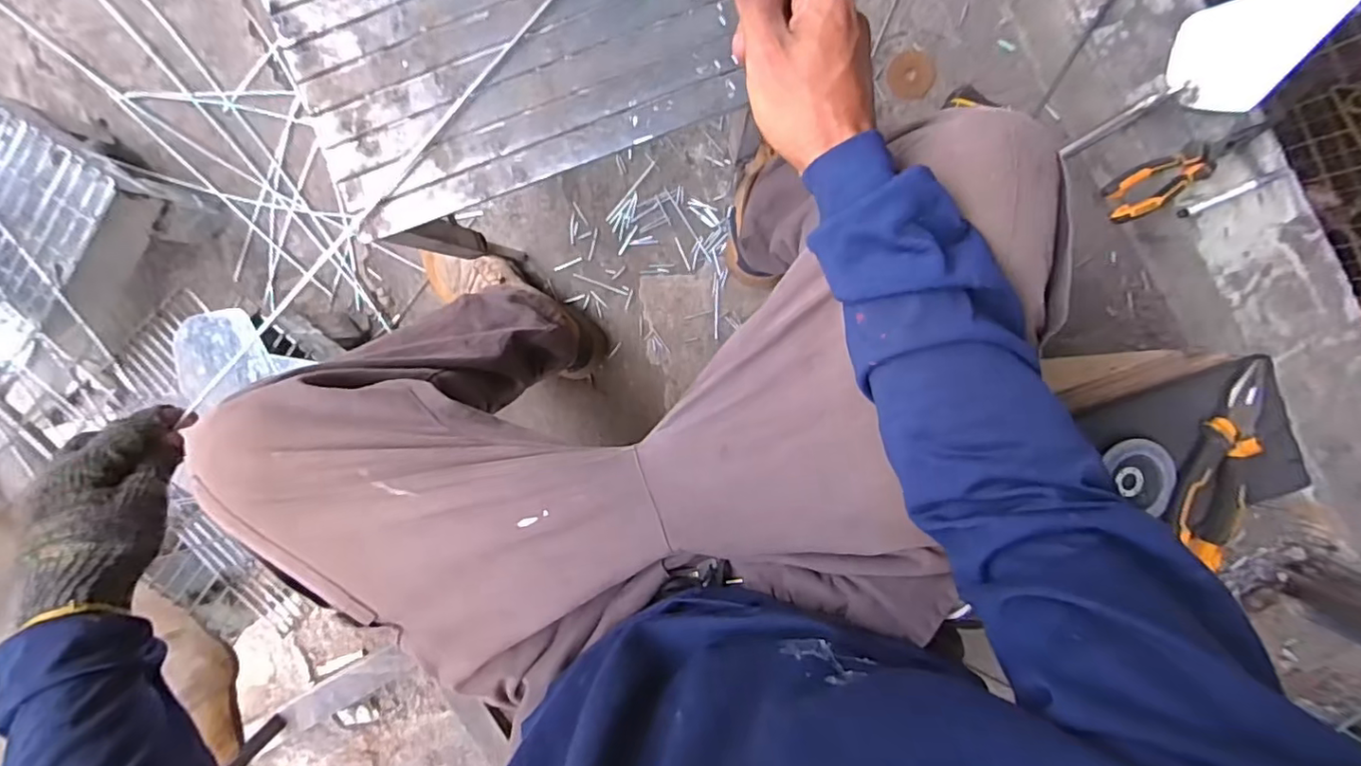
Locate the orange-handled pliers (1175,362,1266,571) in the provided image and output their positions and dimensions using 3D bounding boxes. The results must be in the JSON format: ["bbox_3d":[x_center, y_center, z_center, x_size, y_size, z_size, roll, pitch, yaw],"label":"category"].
[{"bbox_3d":[0.501,0.070,0.531,0.050,0.032,0.183,14,96,-2],"label":"orange-handled pliers"}]

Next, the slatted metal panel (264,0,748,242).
[{"bbox_3d":[-0.132,-0.278,0.425,0.325,0.008,0.248,-19,97,3],"label":"slatted metal panel"}]

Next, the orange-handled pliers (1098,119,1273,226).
[{"bbox_3d":[0.613,-0.263,0.702,0.182,0.023,0.054,-32,96,3],"label":"orange-handled pliers"}]

